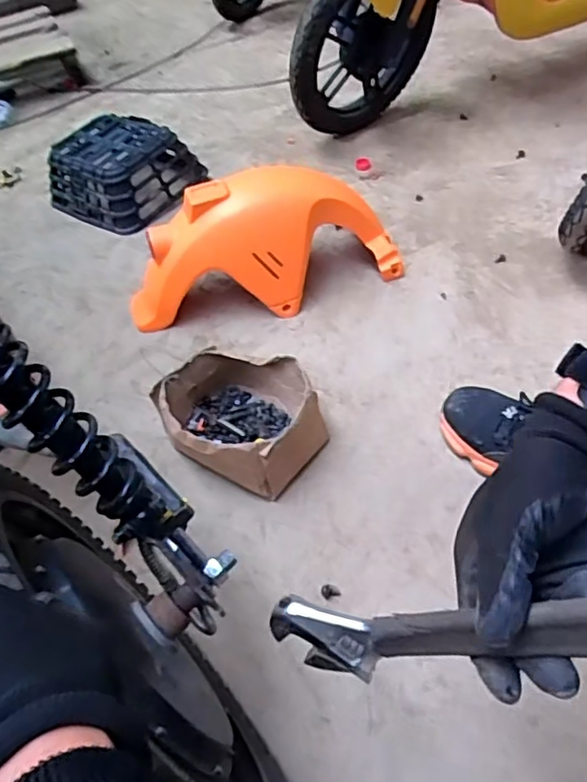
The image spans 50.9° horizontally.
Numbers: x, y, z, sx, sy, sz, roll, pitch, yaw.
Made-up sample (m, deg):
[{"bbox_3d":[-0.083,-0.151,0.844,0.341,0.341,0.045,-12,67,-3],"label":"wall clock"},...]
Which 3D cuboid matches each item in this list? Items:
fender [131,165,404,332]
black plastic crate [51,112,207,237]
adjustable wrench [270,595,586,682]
[{"bbox_3d":[-0.053,-0.232,0.999,0.445,0.187,0.149,-22,48,-10],"label":"fender"},{"bbox_3d":[-0.382,-0.482,1.346,0.295,0.122,0.247,23,55,27],"label":"black plastic crate"},{"bbox_3d":[0.093,0.134,0.341,0.280,0.059,0.020,-23,31,44],"label":"adjustable wrench"}]

